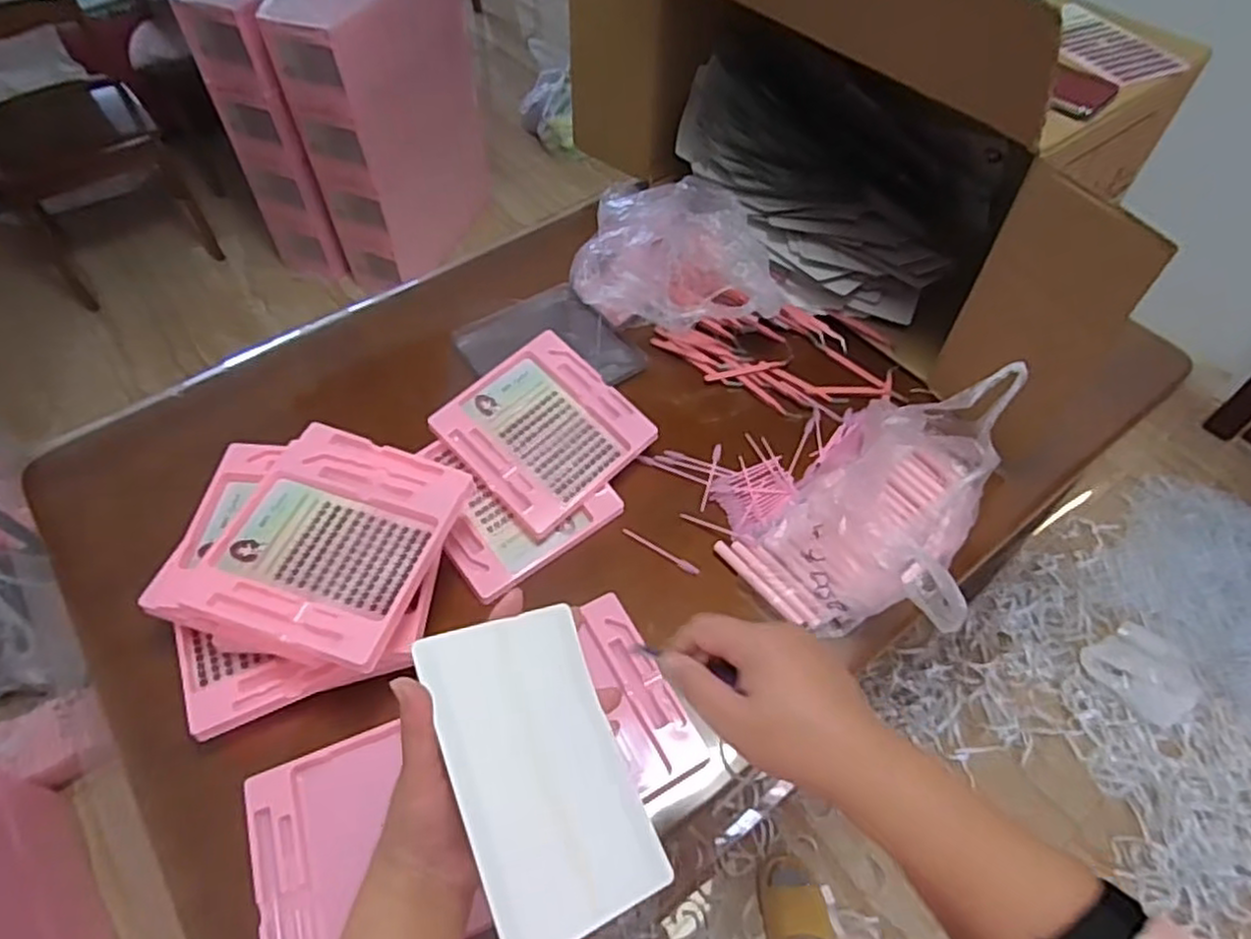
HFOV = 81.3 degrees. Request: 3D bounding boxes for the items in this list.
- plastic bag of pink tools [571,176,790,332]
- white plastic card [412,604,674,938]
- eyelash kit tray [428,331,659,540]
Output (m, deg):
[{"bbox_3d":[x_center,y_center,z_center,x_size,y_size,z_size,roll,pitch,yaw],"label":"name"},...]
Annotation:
[{"bbox_3d":[0.072,-0.271,0.951,0.274,0.136,0.176,5,54,3],"label":"plastic bag of pink tools"},{"bbox_3d":[-0.047,0.169,0.417,0.105,0.007,0.173,-5,61,-39],"label":"white plastic card"},{"bbox_3d":[-0.094,-0.049,0.838,0.182,0.018,0.193,-41,75,-20],"label":"eyelash kit tray"}]

